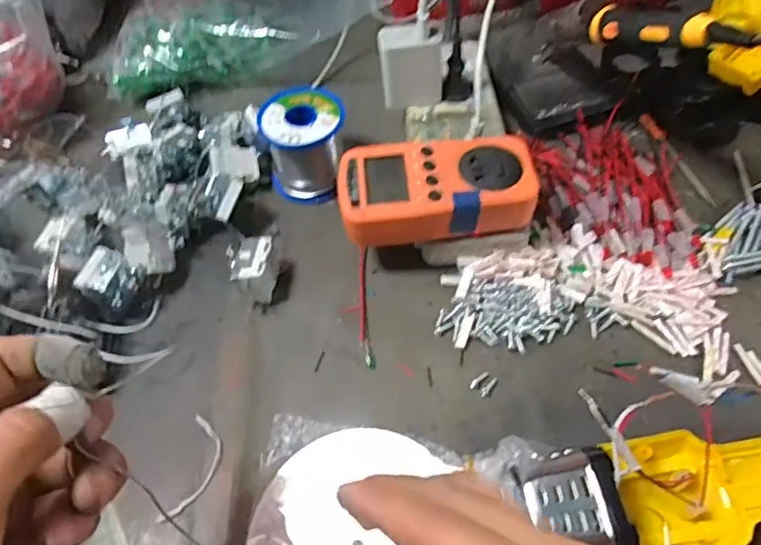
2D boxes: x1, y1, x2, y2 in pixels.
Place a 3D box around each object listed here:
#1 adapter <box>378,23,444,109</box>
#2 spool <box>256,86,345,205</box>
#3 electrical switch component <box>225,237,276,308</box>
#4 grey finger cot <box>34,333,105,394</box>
[{"bbox_3d":[0.025,-0.164,0.441,0.048,0.059,0.018,0,57,5],"label":"adapter"},{"bbox_3d":[-0.061,-0.102,0.444,0.060,0.063,0.063,-2,57,3],"label":"spool"},{"bbox_3d":[-0.089,0.000,0.396,0.029,0.036,0.042,-13,57,-4],"label":"electrical switch component"},{"bbox_3d":[-0.116,0.033,0.208,0.025,0.011,0.015,13,59,13],"label":"grey finger cot"}]

